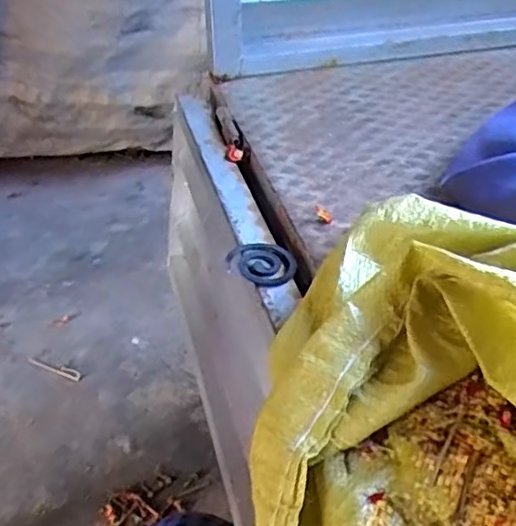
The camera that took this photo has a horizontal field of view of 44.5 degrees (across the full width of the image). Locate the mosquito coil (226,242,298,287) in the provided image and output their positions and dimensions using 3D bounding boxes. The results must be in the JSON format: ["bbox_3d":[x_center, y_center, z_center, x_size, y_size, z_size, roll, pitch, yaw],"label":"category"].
[{"bbox_3d":[0.006,-0.002,0.584,0.063,0.008,0.060,1,39,-1],"label":"mosquito coil"}]

